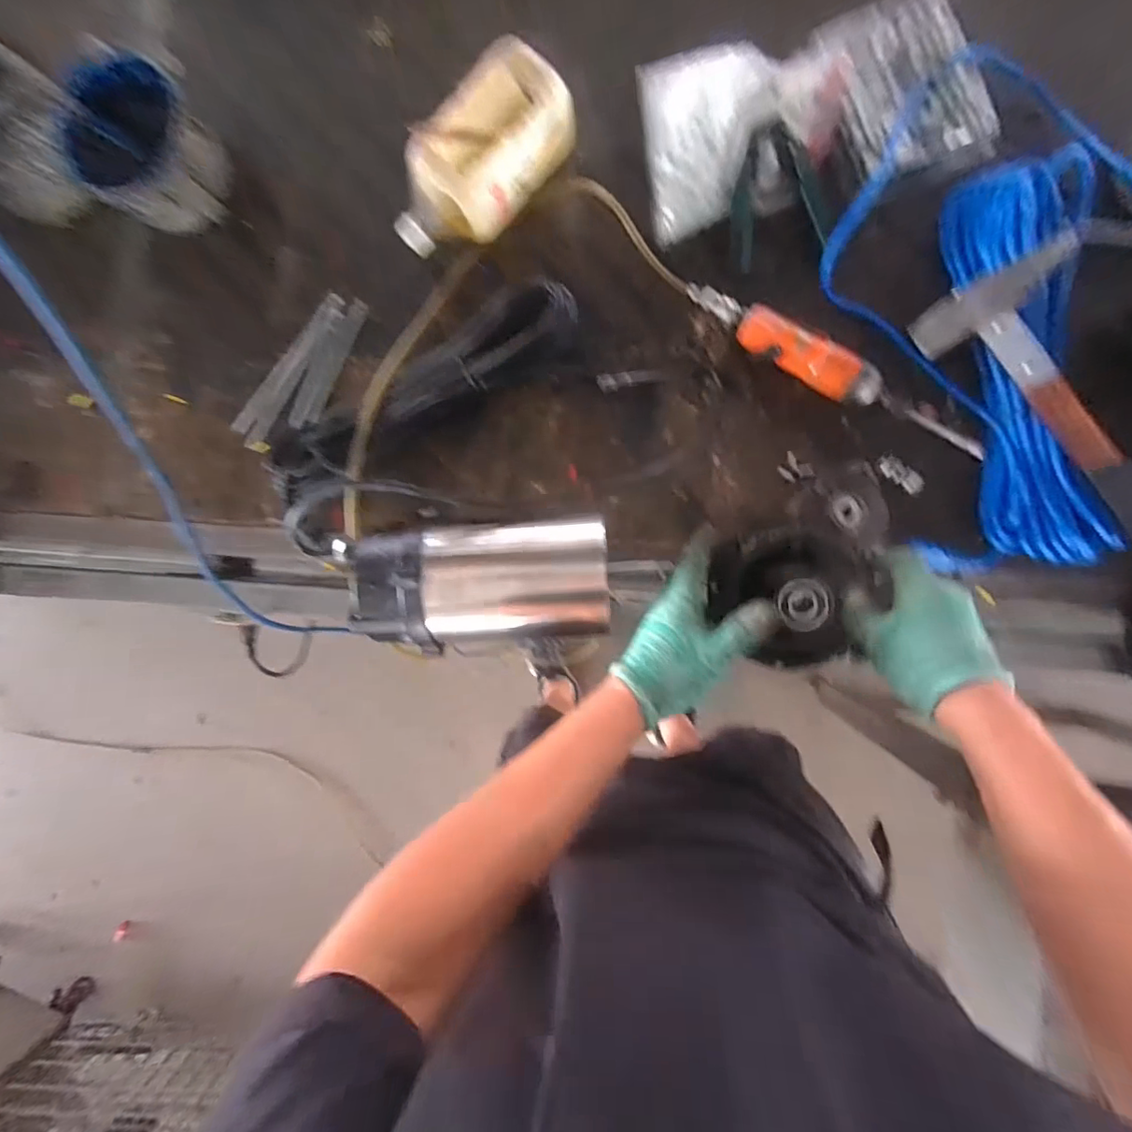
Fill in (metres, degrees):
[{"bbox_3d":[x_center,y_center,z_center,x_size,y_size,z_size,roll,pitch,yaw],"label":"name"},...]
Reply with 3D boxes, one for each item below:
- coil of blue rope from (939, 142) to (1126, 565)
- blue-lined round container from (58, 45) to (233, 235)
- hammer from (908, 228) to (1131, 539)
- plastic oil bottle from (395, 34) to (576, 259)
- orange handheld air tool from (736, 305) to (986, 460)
[{"bbox_3d":[0.436,-0.189,0.501,0.106,0.050,0.374,-4,88,6],"label":"coil of blue rope"},{"bbox_3d":[-0.455,-0.452,0.584,0.147,0.084,0.145,0,89,6],"label":"blue-lined round container"},{"bbox_3d":[0.462,-0.123,0.463,0.098,0.048,0.336,-35,86,4],"label":"hammer"},{"bbox_3d":[-0.094,-0.418,0.556,0.093,0.069,0.209,43,93,5],"label":"plastic oil bottle"},{"bbox_3d":[0.288,-0.180,0.529,0.256,0.034,0.044,31,92,5],"label":"orange handheld air tool"}]

